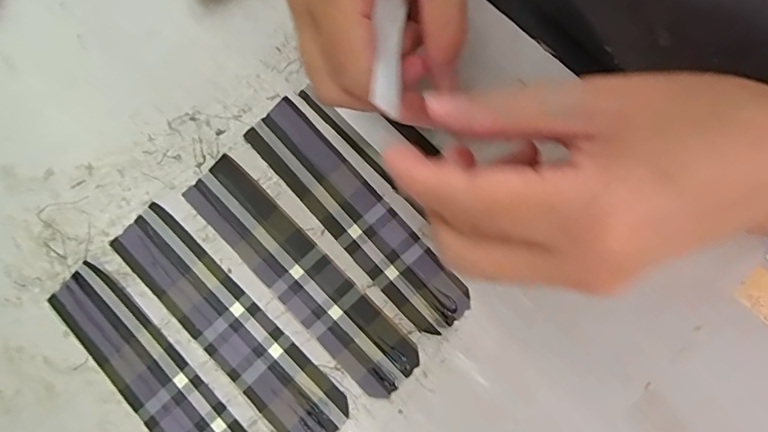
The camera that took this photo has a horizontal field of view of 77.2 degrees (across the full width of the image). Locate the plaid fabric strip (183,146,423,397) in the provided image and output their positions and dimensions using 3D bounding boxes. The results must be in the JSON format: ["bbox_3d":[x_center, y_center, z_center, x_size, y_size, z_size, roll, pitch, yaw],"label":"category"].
[{"bbox_3d":[-0.042,0.028,0.236,0.031,0.004,0.140,-44,81,-8],"label":"plaid fabric strip"}]

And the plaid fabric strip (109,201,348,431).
[{"bbox_3d":[-0.075,0.051,0.229,0.141,0.004,0.030,43,82,9],"label":"plaid fabric strip"}]

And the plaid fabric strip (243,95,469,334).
[{"bbox_3d":[-0.015,-0.002,0.240,0.031,0.004,0.140,-42,80,-8],"label":"plaid fabric strip"}]

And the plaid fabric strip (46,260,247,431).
[{"bbox_3d":[-0.103,0.081,0.224,0.031,0.004,0.140,-44,81,-8],"label":"plaid fabric strip"}]

